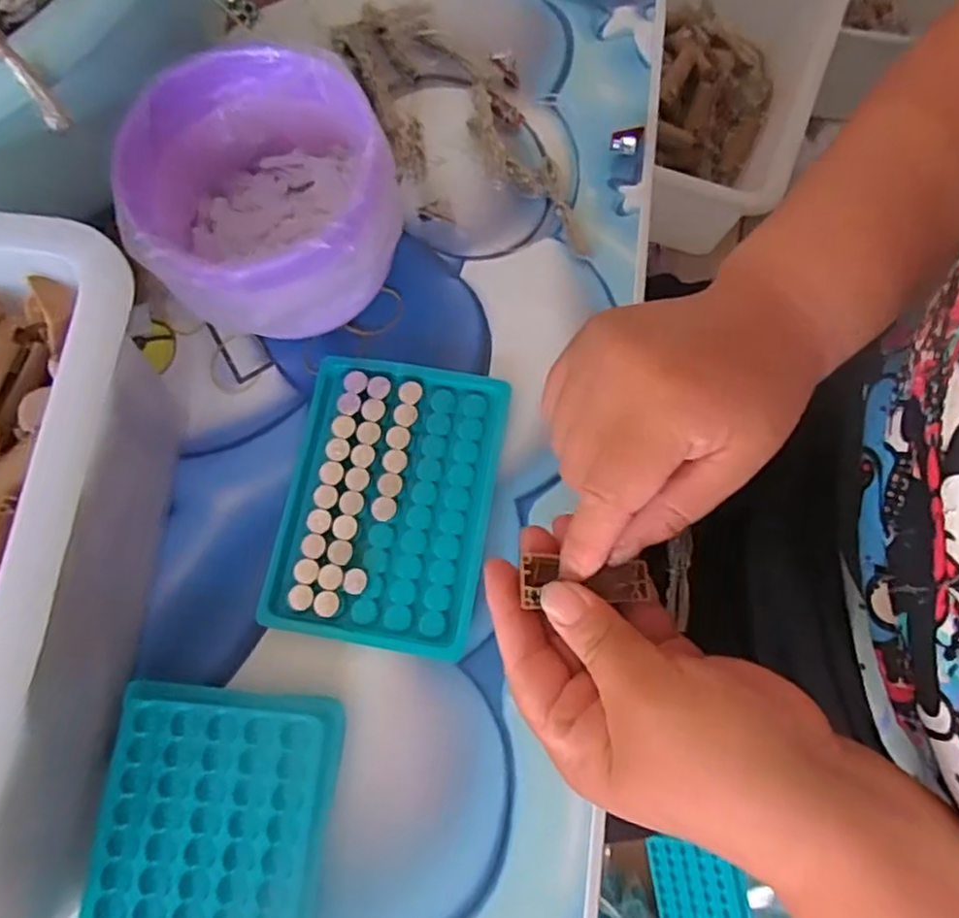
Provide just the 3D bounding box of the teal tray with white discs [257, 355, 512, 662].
[{"bbox_3d":[-0.044,0.018,0.323,0.097,0.008,0.132,9,76,4],"label":"teal tray with white discs"}]

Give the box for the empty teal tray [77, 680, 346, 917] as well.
[{"bbox_3d":[-0.109,0.161,0.278,0.093,0.018,0.127,5,75,3],"label":"empty teal tray"}]

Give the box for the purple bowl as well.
[{"bbox_3d":[-0.094,-0.113,0.319,0.105,0.090,0.110,-1,75,2],"label":"purple bowl"}]

